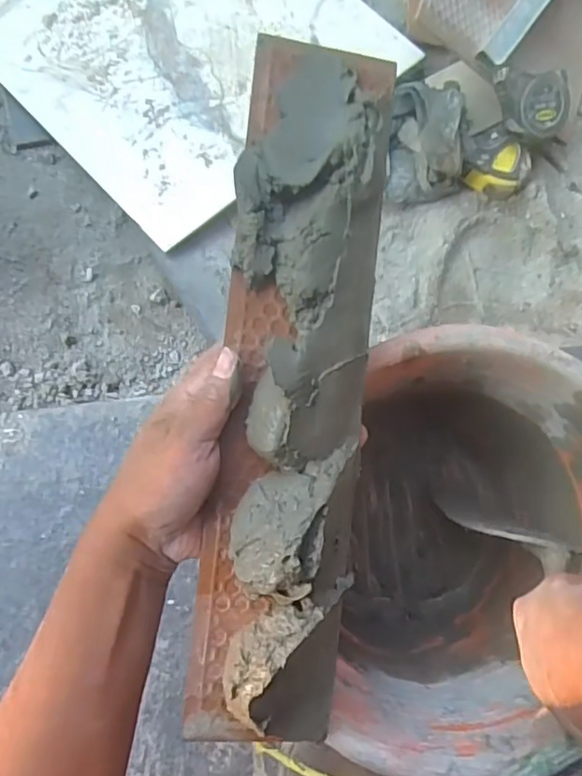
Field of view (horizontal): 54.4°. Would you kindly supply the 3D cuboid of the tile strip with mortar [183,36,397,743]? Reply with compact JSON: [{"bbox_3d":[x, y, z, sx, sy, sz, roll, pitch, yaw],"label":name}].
[{"bbox_3d":[0.002,-0.003,0.310,0.081,0.042,0.387,6,86,1],"label":"tile strip with mortar"}]

